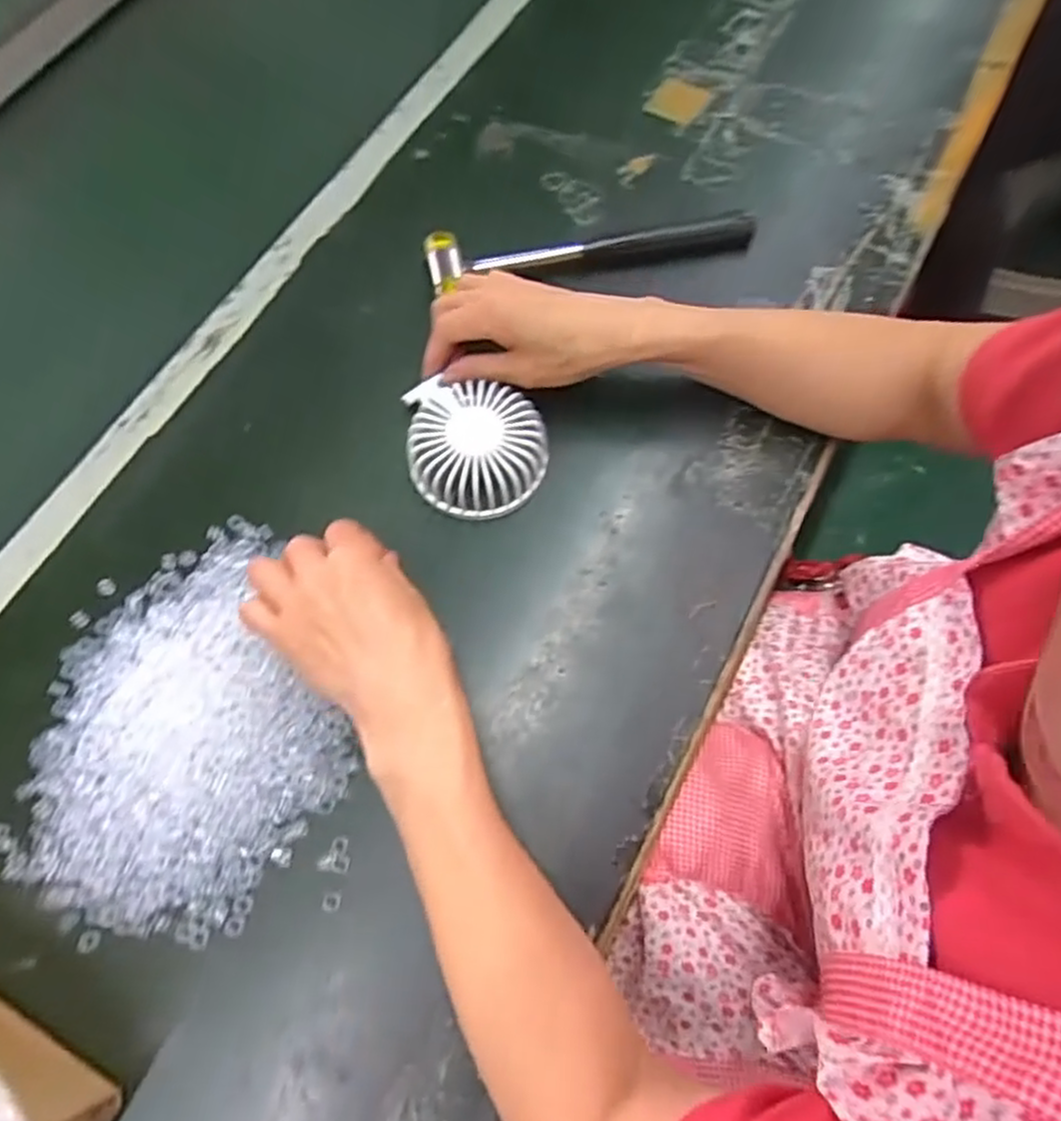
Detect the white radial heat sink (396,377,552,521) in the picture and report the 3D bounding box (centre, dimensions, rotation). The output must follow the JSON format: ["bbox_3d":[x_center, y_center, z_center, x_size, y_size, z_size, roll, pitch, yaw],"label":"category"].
[{"bbox_3d":[-0.035,-0.075,0.450,0.089,0.031,0.085,4,67,2],"label":"white radial heat sink"}]

